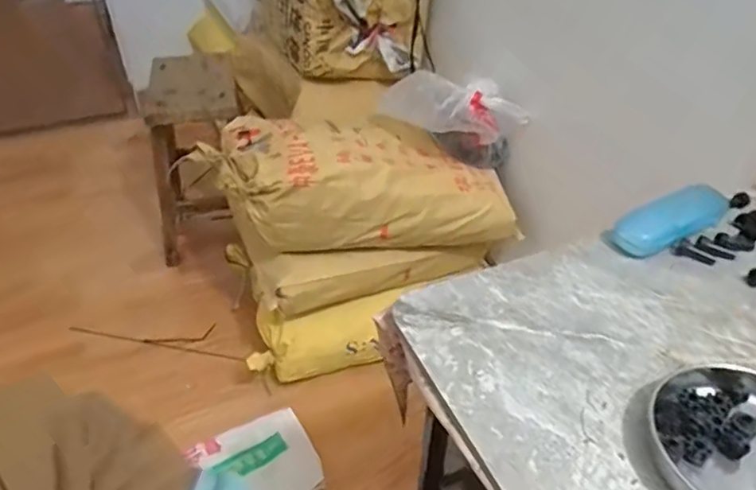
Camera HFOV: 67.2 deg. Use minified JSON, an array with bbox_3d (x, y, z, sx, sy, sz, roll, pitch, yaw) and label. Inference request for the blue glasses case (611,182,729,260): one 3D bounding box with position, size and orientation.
[{"bbox_3d":[0.324,-0.033,0.614,0.158,0.031,0.048,-18,43,-21],"label":"blue glasses case"}]

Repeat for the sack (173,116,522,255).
[{"bbox_3d":[-0.028,-0.132,1.274,0.674,0.222,0.258,8,39,-13],"label":"sack"}]

